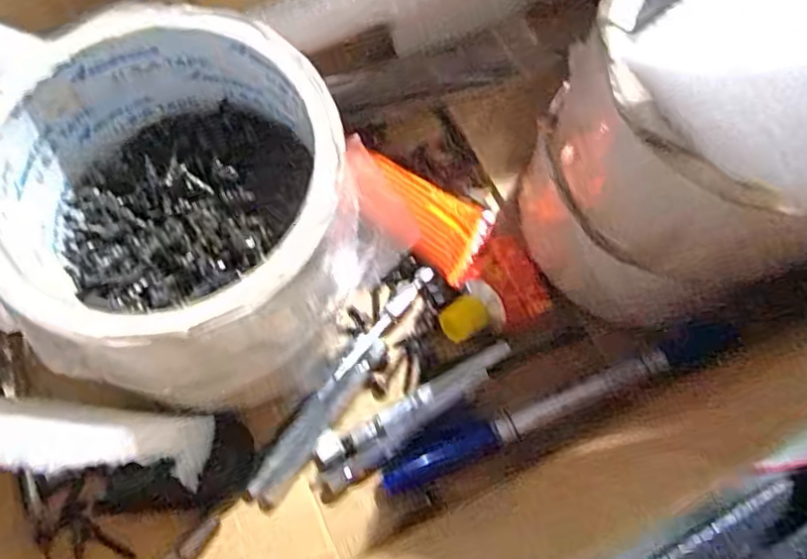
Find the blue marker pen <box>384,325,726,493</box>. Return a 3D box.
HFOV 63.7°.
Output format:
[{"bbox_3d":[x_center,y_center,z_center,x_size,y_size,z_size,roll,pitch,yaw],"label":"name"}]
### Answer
[{"bbox_3d":[0.047,0.042,0.211,0.119,0.008,0.010,-27,75,11],"label":"blue marker pen"}]

